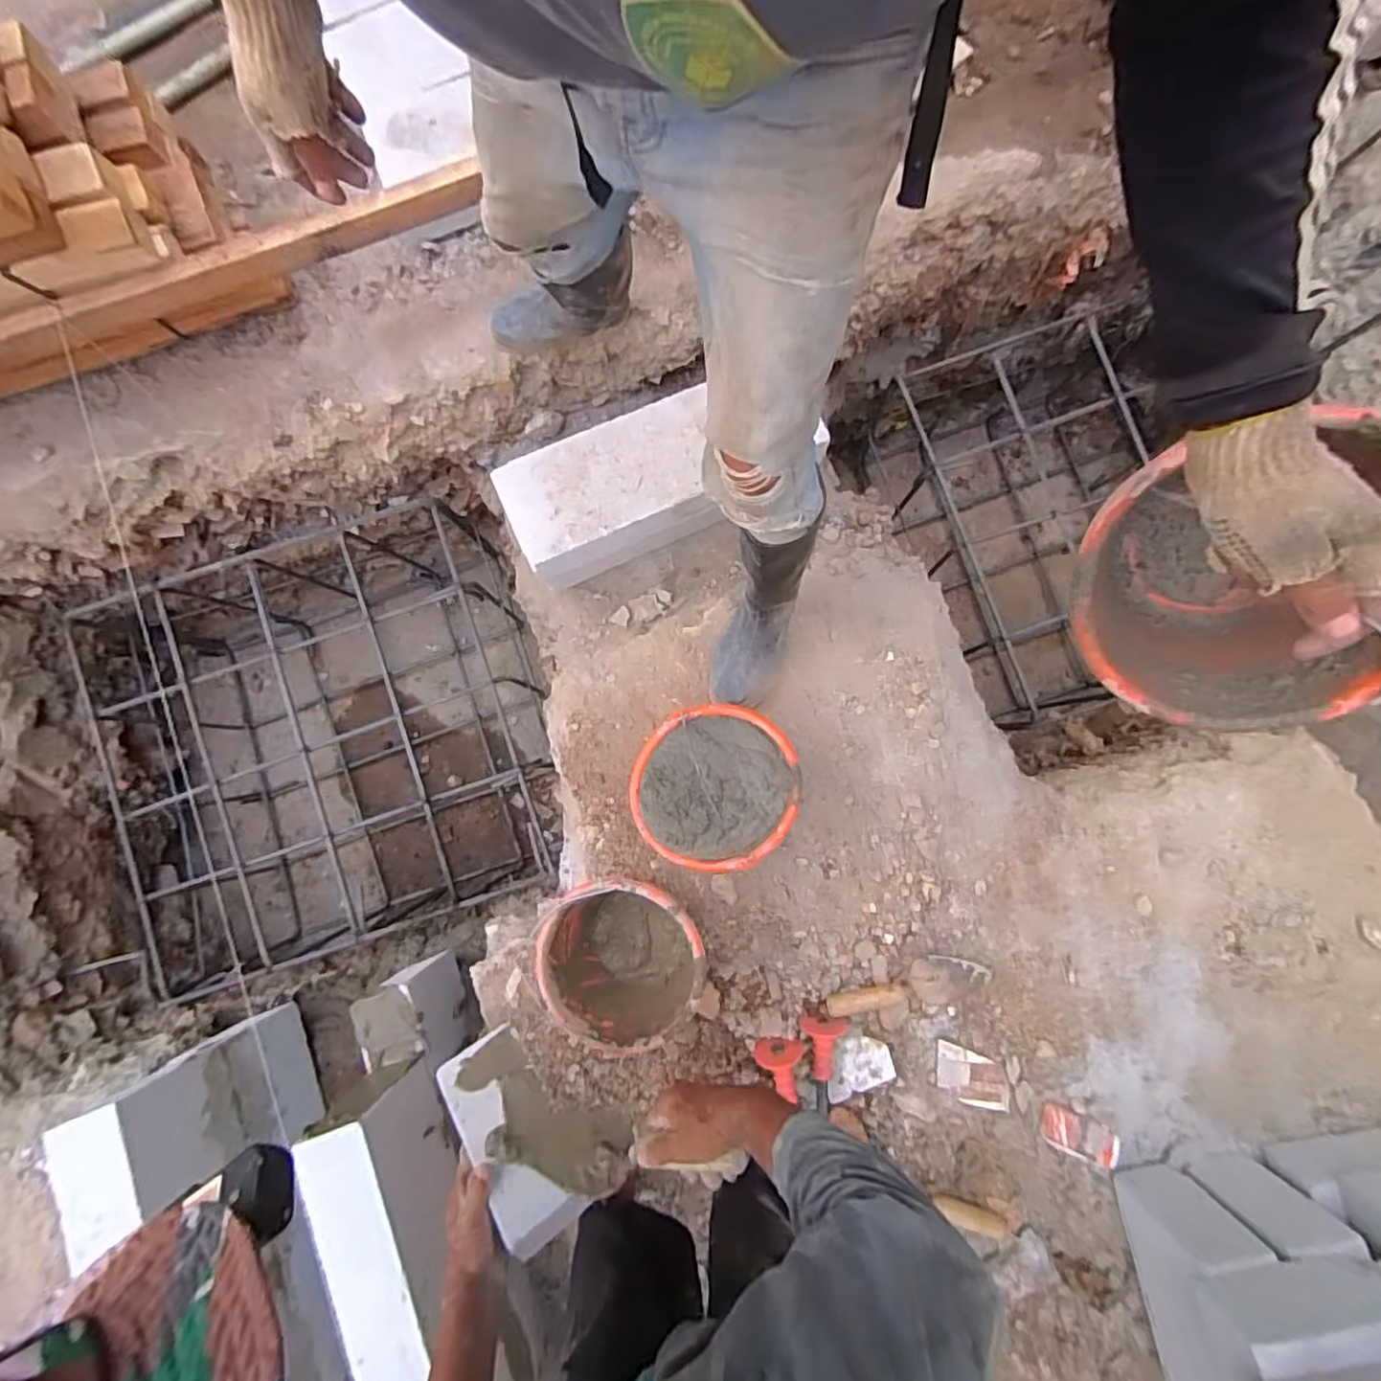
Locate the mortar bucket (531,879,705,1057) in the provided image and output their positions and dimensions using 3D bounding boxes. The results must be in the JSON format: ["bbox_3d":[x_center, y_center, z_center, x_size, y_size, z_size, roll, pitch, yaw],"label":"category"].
[{"bbox_3d":[-0.104,0.406,0.984,0.228,0.194,0.232,0,84,-1],"label":"mortar bucket"}]

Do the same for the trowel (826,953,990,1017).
[{"bbox_3d":[0.358,0.486,1.060,0.270,0.040,0.080,-3,84,-1],"label":"trowel"}]

